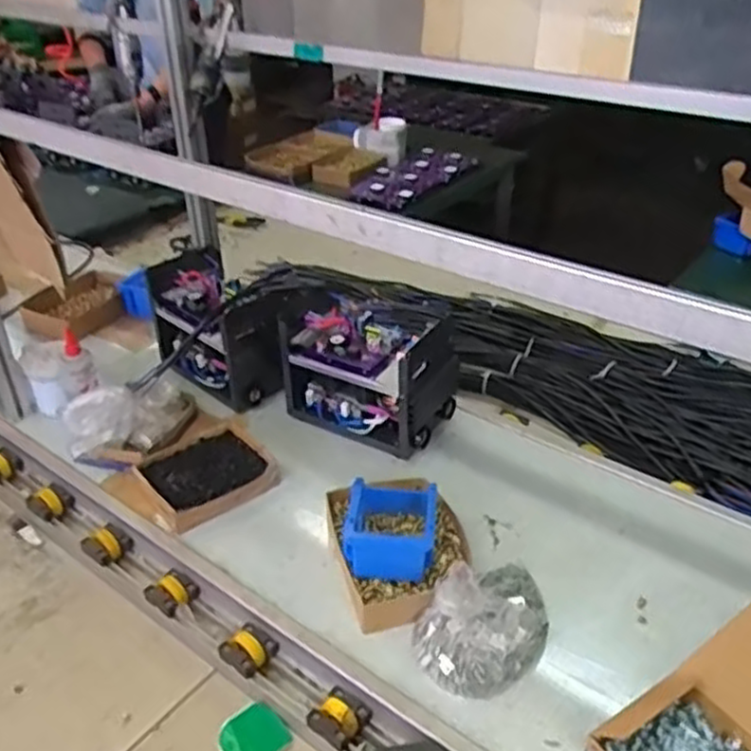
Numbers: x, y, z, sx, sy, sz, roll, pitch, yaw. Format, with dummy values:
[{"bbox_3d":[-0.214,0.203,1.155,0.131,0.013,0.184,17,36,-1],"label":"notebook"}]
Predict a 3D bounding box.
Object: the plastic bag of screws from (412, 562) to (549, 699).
[{"bbox_3d":[0.134,0.271,0.858,0.173,0.104,0.115,-22,39,-30],"label":"plastic bag of screws"}]

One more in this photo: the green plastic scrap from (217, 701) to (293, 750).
[{"bbox_3d":[-0.141,0.415,0.861,0.073,0.007,0.070,-25,41,-33],"label":"green plastic scrap"}]

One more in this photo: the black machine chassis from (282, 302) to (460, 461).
[{"bbox_3d":[-0.011,-0.006,1.202,0.249,0.179,0.145,17,37,24],"label":"black machine chassis"}]

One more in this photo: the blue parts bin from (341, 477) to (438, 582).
[{"bbox_3d":[0.021,0.185,0.952,0.113,0.064,0.145,3,34,6],"label":"blue parts bin"}]

